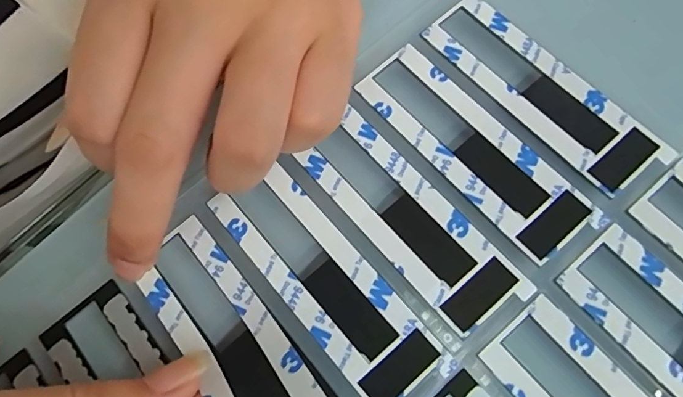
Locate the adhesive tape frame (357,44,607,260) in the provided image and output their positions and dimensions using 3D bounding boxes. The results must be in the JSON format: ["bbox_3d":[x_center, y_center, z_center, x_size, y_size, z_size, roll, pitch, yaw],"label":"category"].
[{"bbox_3d":[0.043,-0.017,0.161,0.027,0.004,0.088,-40,73,-8],"label":"adhesive tape frame"}]

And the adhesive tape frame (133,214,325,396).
[{"bbox_3d":[-0.032,0.041,0.137,0.027,0.012,0.087,-40,53,-10],"label":"adhesive tape frame"}]

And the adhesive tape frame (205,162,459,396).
[{"bbox_3d":[-0.006,0.025,0.151,0.027,0.004,0.087,-40,73,-9],"label":"adhesive tape frame"}]

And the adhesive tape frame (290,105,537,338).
[{"bbox_3d":[0.021,0.006,0.155,0.027,0.004,0.081,-40,73,-8],"label":"adhesive tape frame"}]

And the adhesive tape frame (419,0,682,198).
[{"bbox_3d":[0.068,-0.037,0.166,0.027,0.004,0.089,-41,73,-8],"label":"adhesive tape frame"}]

